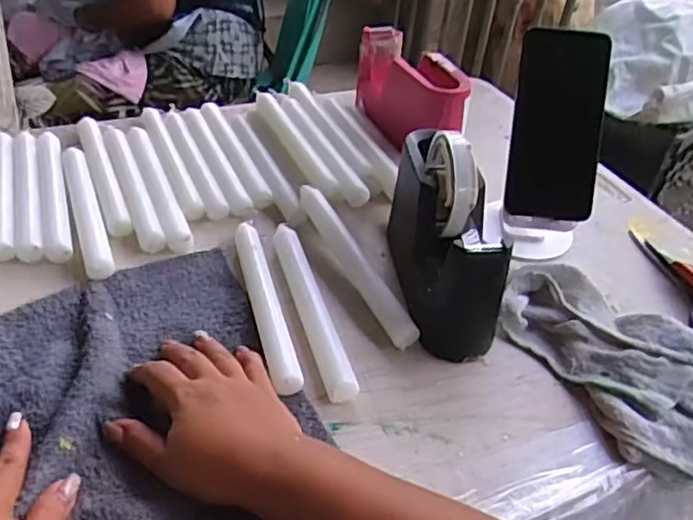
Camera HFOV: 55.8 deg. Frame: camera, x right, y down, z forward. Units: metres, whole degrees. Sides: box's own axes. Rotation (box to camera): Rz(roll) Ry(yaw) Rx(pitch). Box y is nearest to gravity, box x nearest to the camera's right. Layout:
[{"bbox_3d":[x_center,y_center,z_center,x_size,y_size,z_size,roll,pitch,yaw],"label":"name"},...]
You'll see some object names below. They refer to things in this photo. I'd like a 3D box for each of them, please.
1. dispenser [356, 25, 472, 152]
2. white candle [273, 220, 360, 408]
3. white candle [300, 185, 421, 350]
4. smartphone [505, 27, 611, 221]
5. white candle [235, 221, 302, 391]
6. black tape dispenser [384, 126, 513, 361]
[{"bbox_3d":[0.070,-0.185,0.727,0.058,0.090,0.184,-10,44,-19],"label":"dispenser"},{"bbox_3d":[-0.028,0.032,0.526,0.023,0.015,0.196,-7,43,-16],"label":"white candle"},{"bbox_3d":[0.006,-0.001,0.566,0.019,0.021,0.194,-13,45,-23],"label":"white candle"},{"bbox_3d":[0.183,-0.117,0.569,0.075,0.161,0.011,6,5,12],"label":"smartphone"},{"bbox_3d":[-0.066,0.028,0.523,0.021,0.015,0.199,-6,43,-16],"label":"white candle"},{"bbox_3d":[0.079,-0.028,0.529,0.060,0.122,0.178,-2,41,-11],"label":"black tape dispenser"}]

